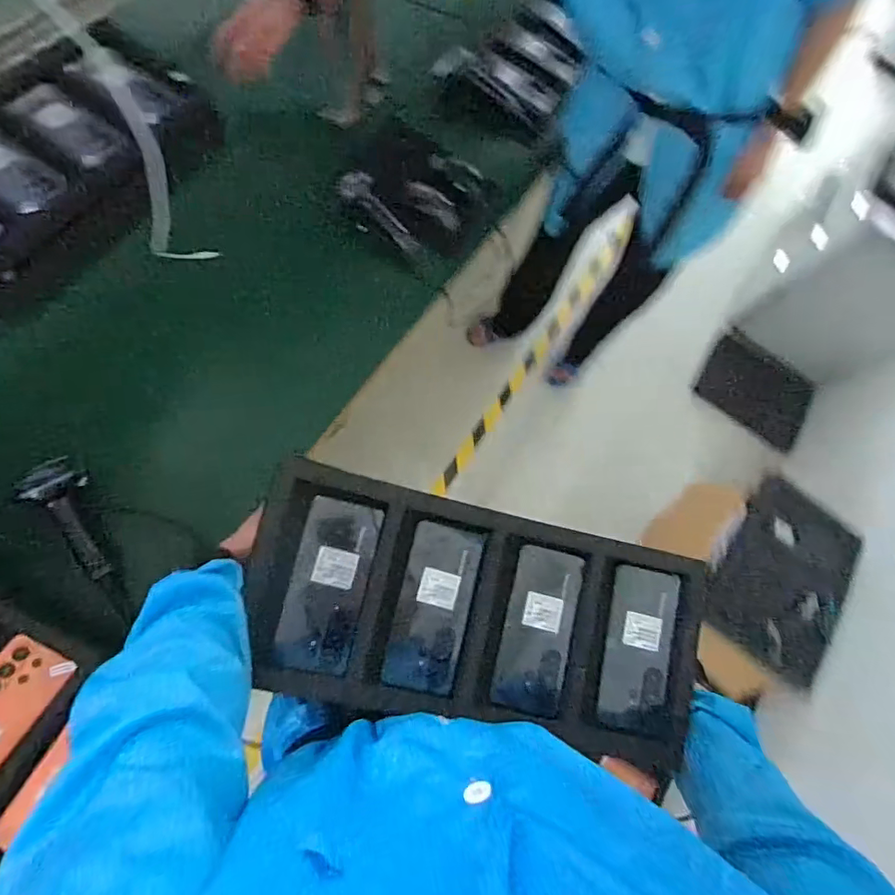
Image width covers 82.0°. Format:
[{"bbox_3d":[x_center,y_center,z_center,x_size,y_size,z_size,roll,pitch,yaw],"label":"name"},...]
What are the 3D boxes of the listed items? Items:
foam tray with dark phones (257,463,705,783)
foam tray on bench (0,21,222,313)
[{"bbox_3d":[0.040,0.169,0.537,0.468,0.049,0.222,15,68,-5],"label":"foam tray with dark phones"},{"bbox_3d":[-0.611,-0.464,0.807,0.293,0.085,0.491,36,71,11],"label":"foam tray on bench"}]

